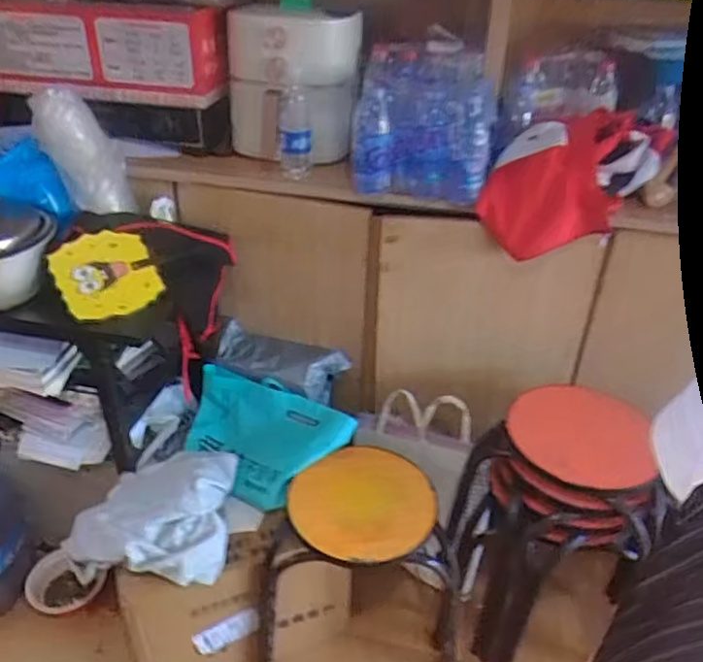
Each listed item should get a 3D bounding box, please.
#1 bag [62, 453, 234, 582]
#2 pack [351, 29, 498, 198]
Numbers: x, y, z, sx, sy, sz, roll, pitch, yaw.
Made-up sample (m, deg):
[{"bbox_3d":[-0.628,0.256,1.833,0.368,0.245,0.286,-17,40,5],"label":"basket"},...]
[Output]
[{"bbox_3d":[-0.383,0.336,1.234,0.291,0.095,0.290,2,33,-1],"label":"bag"},{"bbox_3d":[0.147,-0.431,1.252,0.254,0.235,0.274,7,34,7],"label":"pack"}]

